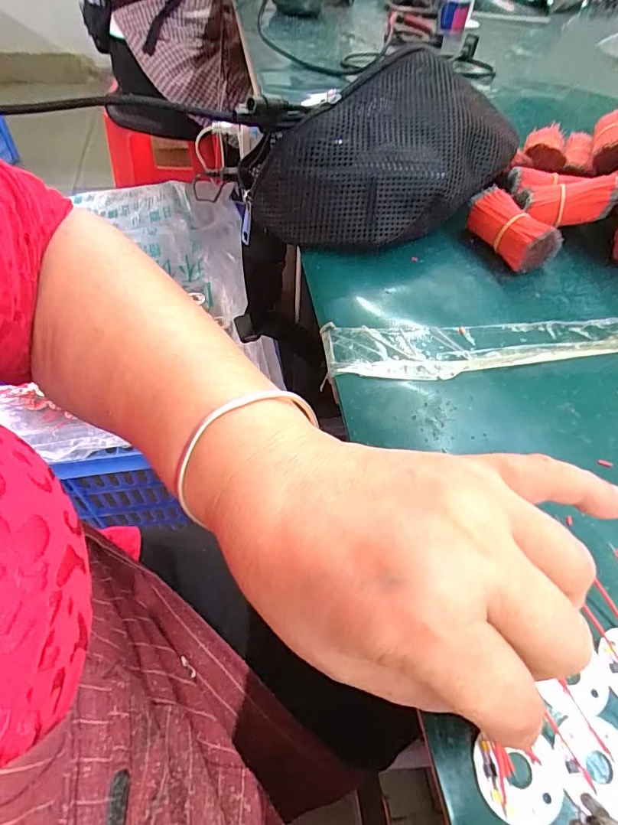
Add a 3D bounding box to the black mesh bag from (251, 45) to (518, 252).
[{"bbox_3d":[0.071,-0.208,0.359,0.224,0.090,0.118,-27,60,-23],"label":"black mesh bag"}]

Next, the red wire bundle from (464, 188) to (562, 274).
[{"bbox_3d":[0.161,-0.145,0.354,0.037,0.036,0.067,-21,58,-19],"label":"red wire bundle"}]

